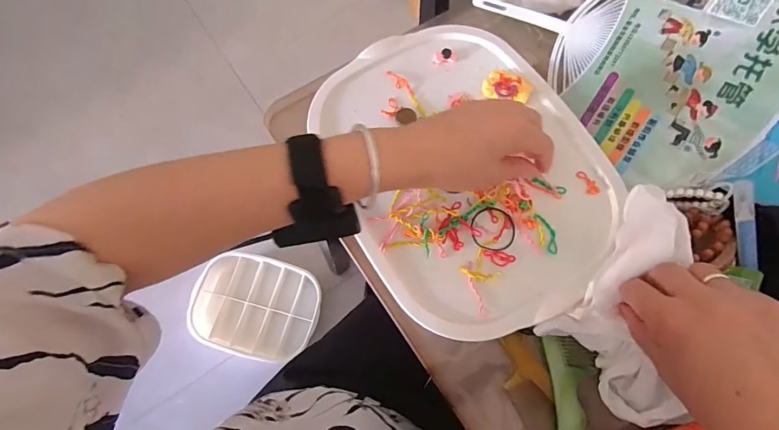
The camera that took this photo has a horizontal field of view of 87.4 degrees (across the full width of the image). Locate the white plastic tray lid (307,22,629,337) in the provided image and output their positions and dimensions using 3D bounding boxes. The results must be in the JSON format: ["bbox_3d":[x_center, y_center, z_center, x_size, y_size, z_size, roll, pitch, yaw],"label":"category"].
[{"bbox_3d":[0.068,-0.048,0.394,0.238,0.026,0.306,-28,76,-10],"label":"white plastic tray lid"}]

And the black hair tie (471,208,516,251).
[{"bbox_3d":[0.096,0.013,0.376,0.040,0.004,0.040,1,73,-2],"label":"black hair tie"}]

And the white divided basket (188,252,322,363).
[{"bbox_3d":[-0.329,0.229,1.026,0.300,0.070,0.235,15,73,3],"label":"white divided basket"}]

